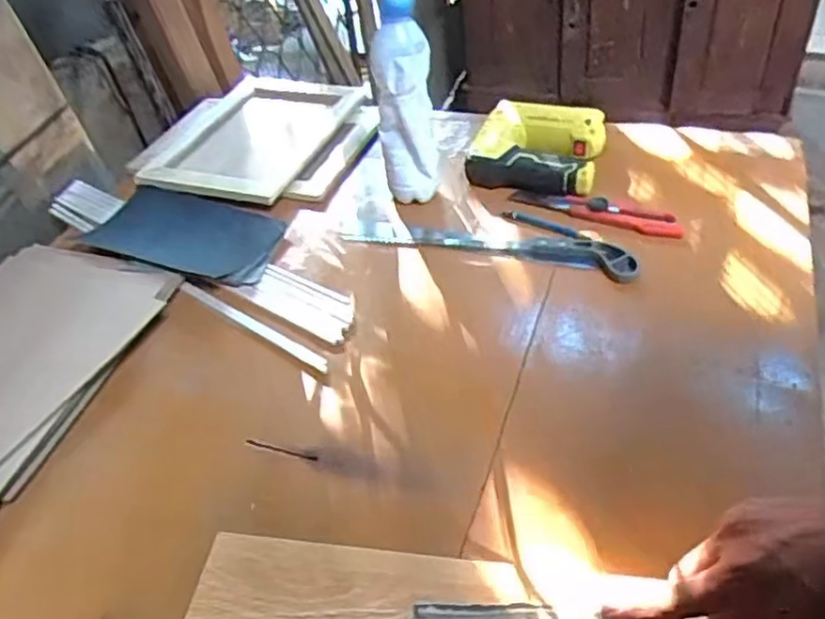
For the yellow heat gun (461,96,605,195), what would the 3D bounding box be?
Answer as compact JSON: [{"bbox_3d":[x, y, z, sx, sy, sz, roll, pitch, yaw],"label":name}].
[{"bbox_3d":[0.155,-0.202,0.868,0.154,0.045,0.143,9,45,14],"label":"yellow heat gun"}]

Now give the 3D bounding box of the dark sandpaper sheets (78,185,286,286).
[{"bbox_3d":[-0.268,-0.090,0.806,0.241,0.019,0.125,16,47,20],"label":"dark sandpaper sheets"}]

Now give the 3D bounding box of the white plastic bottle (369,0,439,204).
[{"bbox_3d":[-0.006,-0.234,0.783,0.066,0.236,0.052,-2,44,3],"label":"white plastic bottle"}]

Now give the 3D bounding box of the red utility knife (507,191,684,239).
[{"bbox_3d":[0.205,-0.114,0.794,0.194,0.013,0.037,16,47,20],"label":"red utility knife"}]

